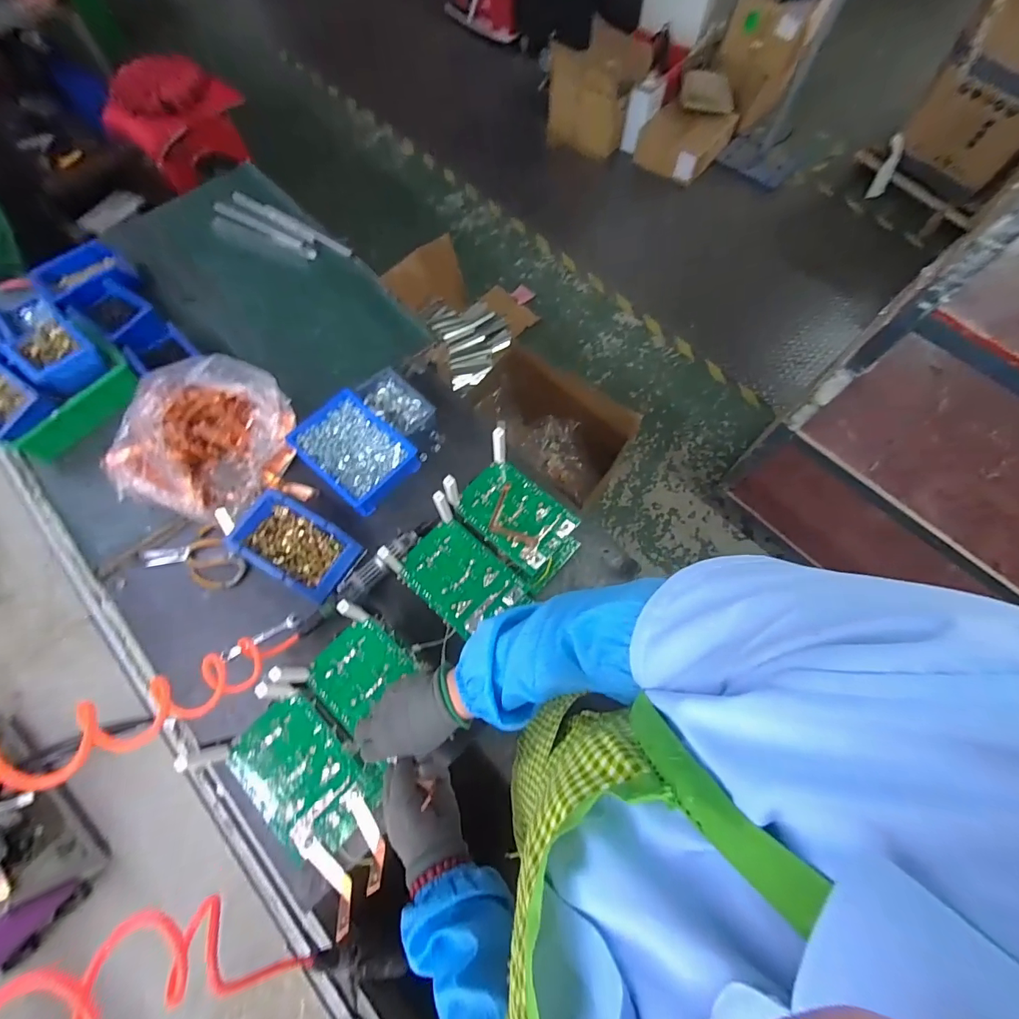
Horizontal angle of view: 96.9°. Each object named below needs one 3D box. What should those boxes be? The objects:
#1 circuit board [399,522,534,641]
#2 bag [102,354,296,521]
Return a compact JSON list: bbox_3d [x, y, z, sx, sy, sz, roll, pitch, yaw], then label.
[{"bbox_3d":[-0.067,0.098,0.641,0.167,0.012,0.113,39,74,14],"label":"circuit board"},{"bbox_3d":[-0.520,-0.124,0.766,0.230,0.174,0.245,10,69,4],"label":"bag"}]

